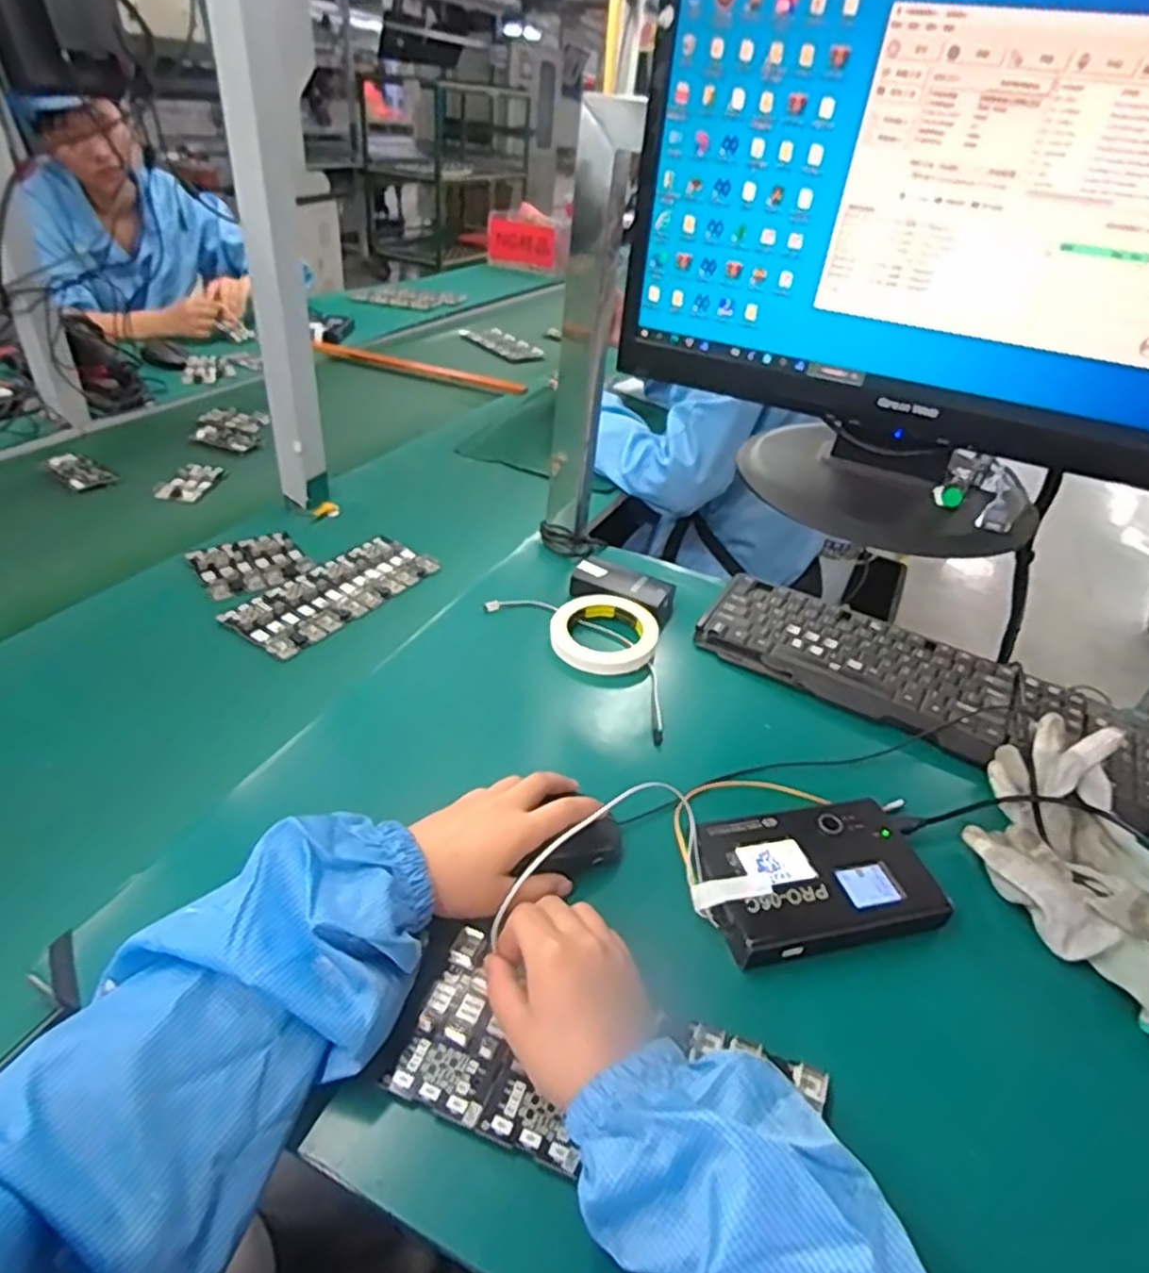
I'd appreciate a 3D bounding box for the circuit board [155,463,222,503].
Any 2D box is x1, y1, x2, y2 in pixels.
[{"bbox_3d":[-0.519,-0.208,0.982,0.053,0.013,0.102,9,37,4],"label":"circuit board"}]

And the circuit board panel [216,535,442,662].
[{"bbox_3d":[-0.256,-0.050,0.789,0.101,0.012,0.222,25,40,22],"label":"circuit board panel"}]

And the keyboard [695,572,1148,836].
[{"bbox_3d":[0.332,0.046,0.688,0.428,0.024,0.144,23,40,23],"label":"keyboard"}]

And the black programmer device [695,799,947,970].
[{"bbox_3d":[0.165,0.164,0.504,0.170,0.024,0.101,-3,38,-13],"label":"black programmer device"}]

